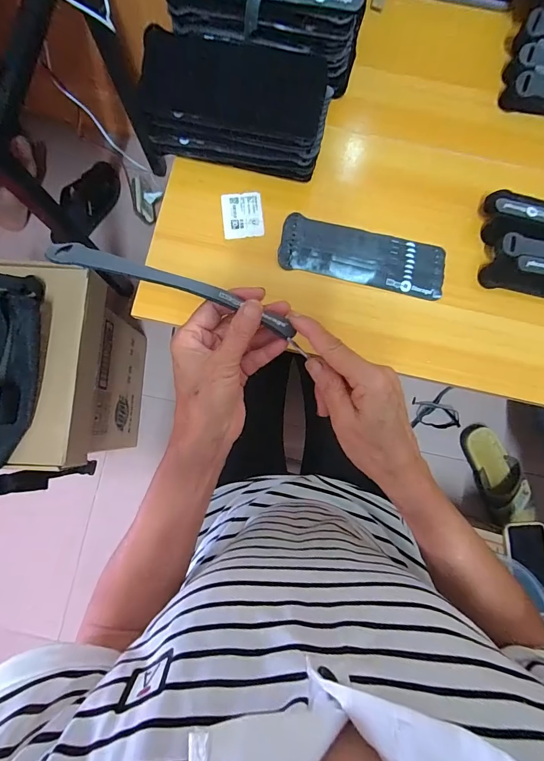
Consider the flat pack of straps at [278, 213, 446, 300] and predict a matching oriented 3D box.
[{"bbox_3d":[0.110,-0.151,0.447,0.198,0.007,0.069,14,83,0],"label":"flat pack of straps"}]

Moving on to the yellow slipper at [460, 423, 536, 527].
[{"bbox_3d":[0.543,0.221,0.885,0.101,0.069,0.240,-19,84,-4],"label":"yellow slipper"}]

